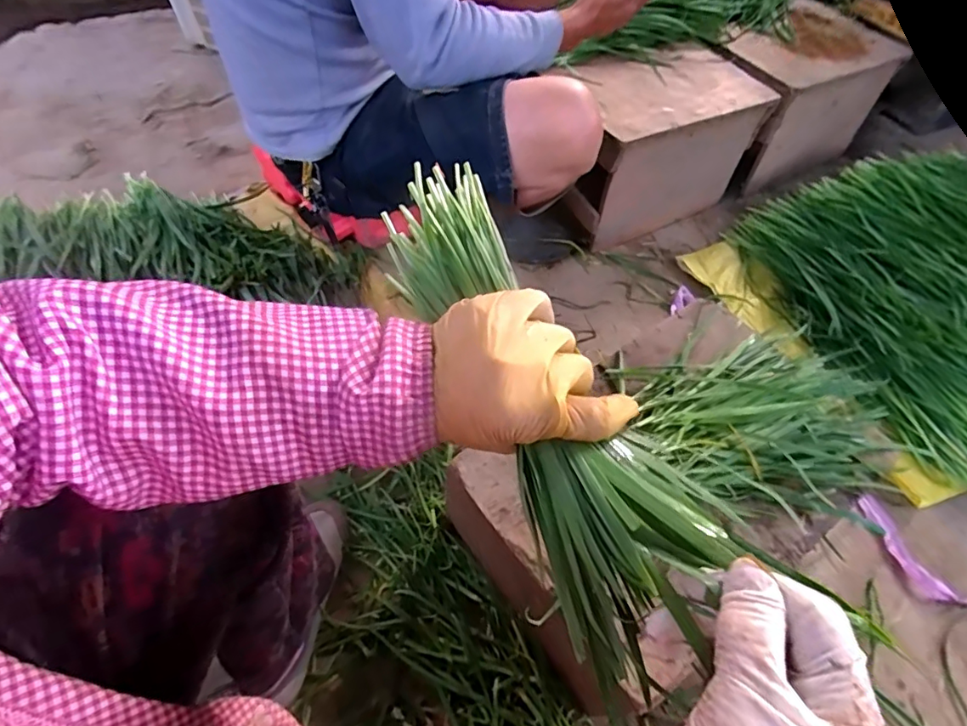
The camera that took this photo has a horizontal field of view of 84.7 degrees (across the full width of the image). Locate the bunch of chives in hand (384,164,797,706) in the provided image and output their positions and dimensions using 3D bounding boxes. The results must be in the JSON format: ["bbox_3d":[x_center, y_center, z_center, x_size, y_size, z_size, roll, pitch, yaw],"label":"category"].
[{"bbox_3d":[0.031,0.008,0.294,0.084,0.067,0.295,-19,63,-16],"label":"bunch of chives in hand"}]

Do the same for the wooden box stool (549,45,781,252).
[{"bbox_3d":[0.309,-0.433,1.058,0.401,0.244,0.225,-23,61,-18],"label":"wooden box stool"}]

